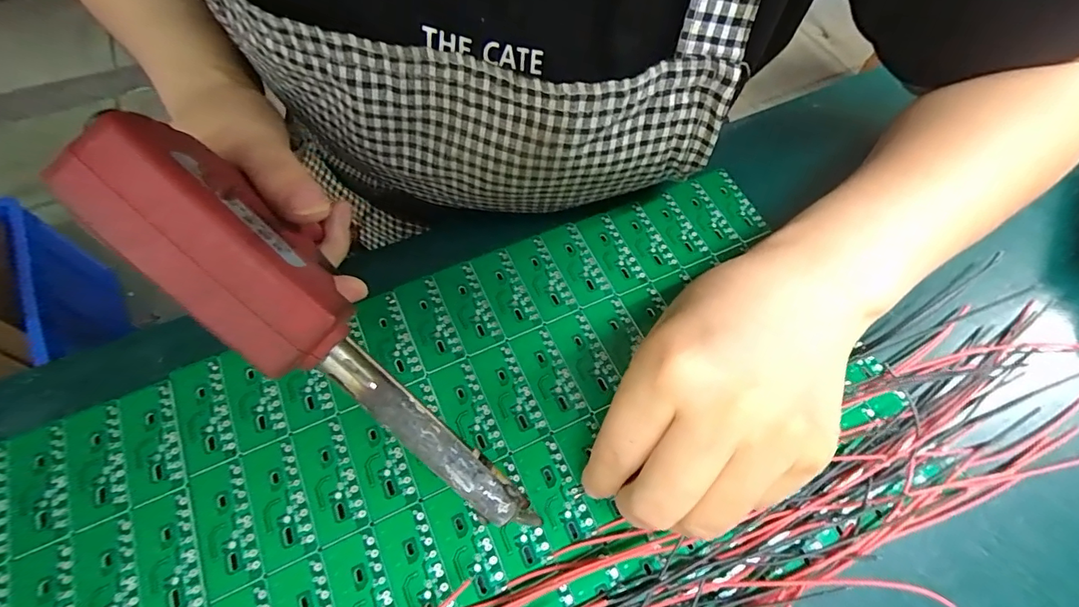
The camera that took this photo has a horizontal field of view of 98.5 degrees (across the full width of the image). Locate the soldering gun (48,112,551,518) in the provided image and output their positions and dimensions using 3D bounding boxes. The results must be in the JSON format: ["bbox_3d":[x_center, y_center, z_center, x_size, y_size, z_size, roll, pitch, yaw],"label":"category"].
[{"bbox_3d":[-0.069,0.016,0.152,0.164,0.041,0.035,48,70,-14],"label":"soldering gun"}]

